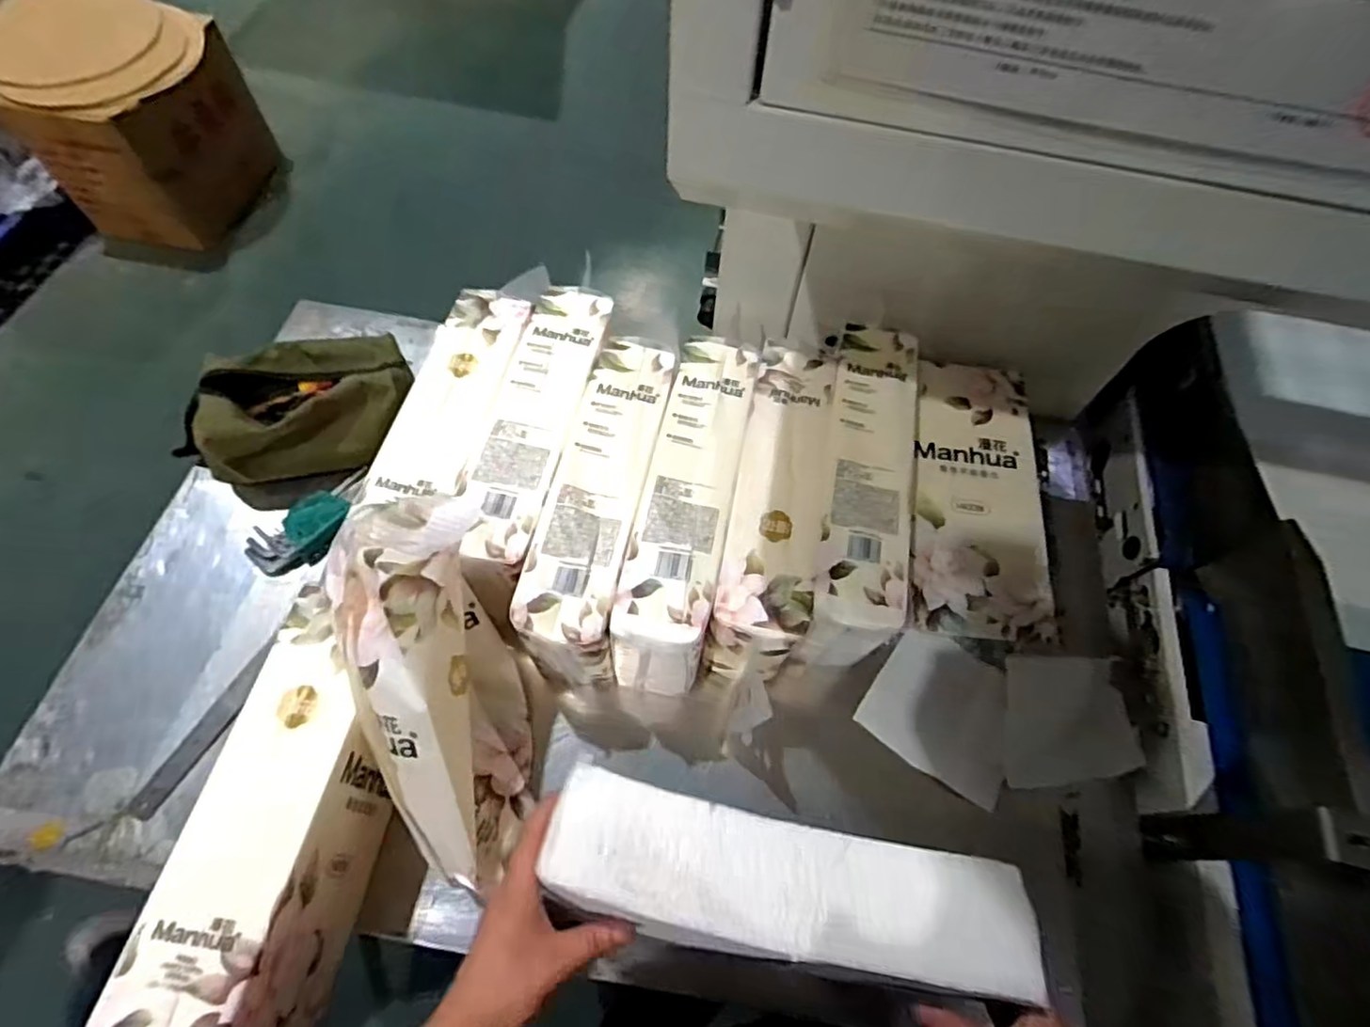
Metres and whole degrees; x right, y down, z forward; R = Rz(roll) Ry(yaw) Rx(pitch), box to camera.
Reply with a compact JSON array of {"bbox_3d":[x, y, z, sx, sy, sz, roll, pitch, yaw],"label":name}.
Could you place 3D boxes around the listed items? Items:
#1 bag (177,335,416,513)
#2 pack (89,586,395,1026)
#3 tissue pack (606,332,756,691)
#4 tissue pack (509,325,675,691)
[{"bbox_3d":[-0.464,-0.129,0.811,0.232,0.122,0.157,-17,65,-12],"label":"bag"},{"bbox_3d":[-0.315,0.245,0.529,0.096,0.141,0.343,7,62,0],"label":"pack"},{"bbox_3d":[0.006,-0.007,0.701,0.097,0.129,0.381,11,62,2],"label":"tissue pack"},{"bbox_3d":[-0.080,-0.016,0.697,0.107,0.133,0.375,10,62,1],"label":"tissue pack"}]

